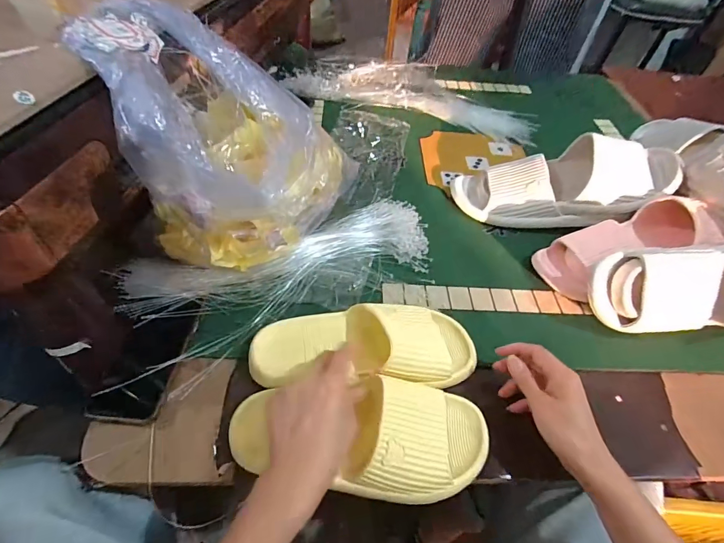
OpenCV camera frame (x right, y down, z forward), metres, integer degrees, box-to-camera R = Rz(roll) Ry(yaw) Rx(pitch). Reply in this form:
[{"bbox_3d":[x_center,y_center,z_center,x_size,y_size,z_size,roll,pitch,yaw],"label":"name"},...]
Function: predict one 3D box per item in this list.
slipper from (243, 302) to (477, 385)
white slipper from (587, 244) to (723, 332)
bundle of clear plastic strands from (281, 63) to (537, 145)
[{"bbox_3d":[0.004,0.083,0.434,0.245,0.064,0.093,0,49,0],"label":"slipper"},{"bbox_3d":[0.419,0.021,0.474,0.271,0.122,0.069,-6,17,5],"label":"white slipper"},{"bbox_3d":[0.104,-0.386,0.842,0.547,0.049,0.153,11,49,2],"label":"bundle of clear plastic strands"}]

